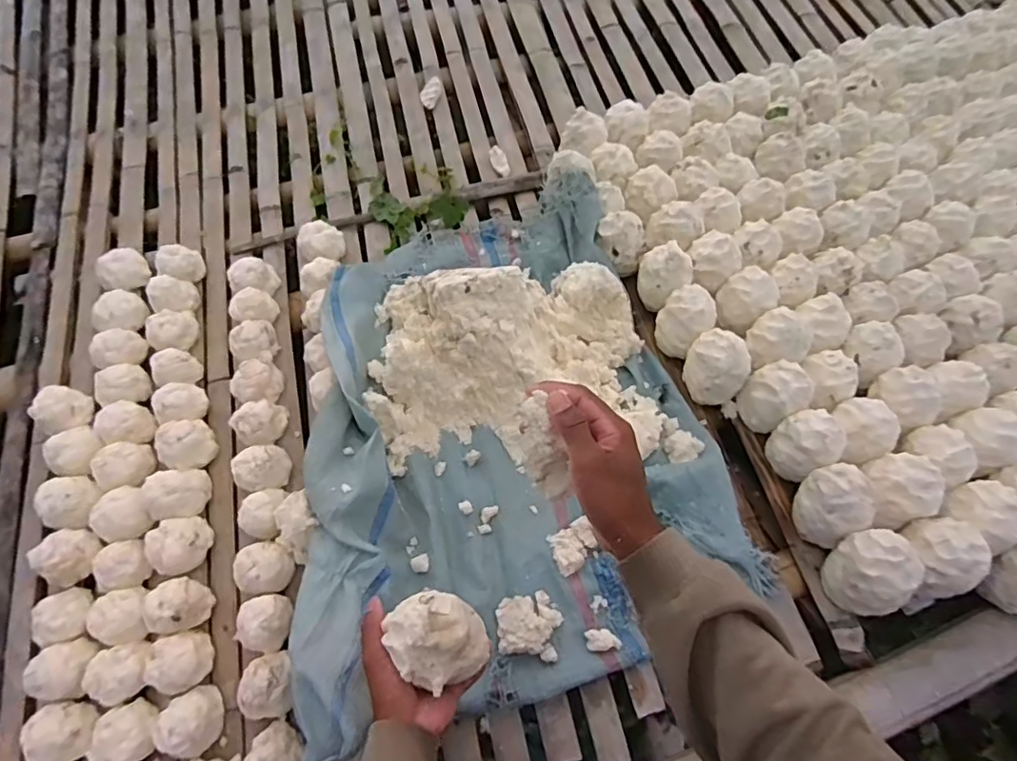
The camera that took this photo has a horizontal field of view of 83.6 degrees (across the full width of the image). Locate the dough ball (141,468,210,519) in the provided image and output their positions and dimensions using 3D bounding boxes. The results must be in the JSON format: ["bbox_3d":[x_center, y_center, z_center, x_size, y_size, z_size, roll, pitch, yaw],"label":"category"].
[{"bbox_3d":[-0.459,0.155,0.777,0.075,0.054,0.070,1,60,-2],"label":"dough ball"}]

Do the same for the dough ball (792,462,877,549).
[{"bbox_3d":[0.435,0.164,0.752,0.083,0.094,0.091,6,60,1],"label":"dough ball"}]

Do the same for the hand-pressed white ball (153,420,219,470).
[{"bbox_3d":[-0.464,0.092,0.819,0.074,0.056,0.073,1,60,-2],"label":"hand-pressed white ball"}]

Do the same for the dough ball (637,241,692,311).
[{"bbox_3d":[0.254,-0.175,0.927,0.082,0.095,0.088,1,60,-2],"label":"dough ball"}]

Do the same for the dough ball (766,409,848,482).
[{"bbox_3d":[0.418,0.085,0.792,0.072,0.090,0.082,-25,64,-16],"label":"dough ball"}]

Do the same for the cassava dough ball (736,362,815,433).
[{"bbox_3d":[0.391,0.019,0.835,0.076,0.083,0.082,-22,63,-14],"label":"cassava dough ball"}]

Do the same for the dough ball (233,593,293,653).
[{"bbox_3d":[-0.300,0.304,0.713,0.065,0.056,0.065,1,60,-2],"label":"dough ball"}]

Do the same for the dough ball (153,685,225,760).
[{"bbox_3d":[-0.369,0.395,0.660,0.058,0.049,0.071,-18,62,-12],"label":"dough ball"}]

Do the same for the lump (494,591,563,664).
[{"bbox_3d":[0.026,0.308,0.722,0.080,0.022,0.077,9,60,3],"label":"lump"}]

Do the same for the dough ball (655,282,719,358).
[{"bbox_3d":[0.277,-0.094,0.896,0.078,0.086,0.074,1,60,-2],"label":"dough ball"}]

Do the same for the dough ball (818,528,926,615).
[{"bbox_3d":[0.461,0.246,0.724,0.087,0.113,0.091,1,60,-2],"label":"dough ball"}]

